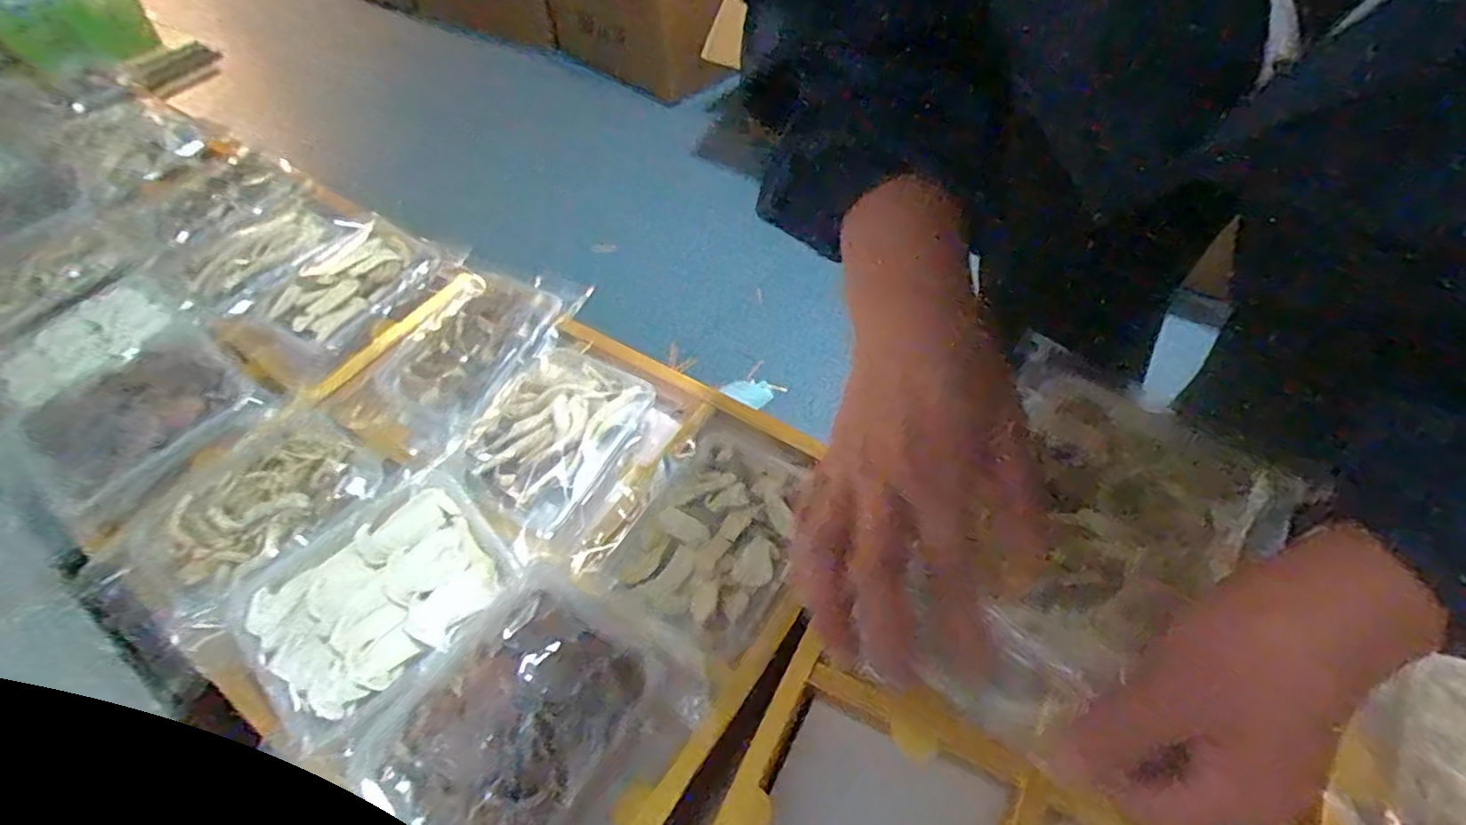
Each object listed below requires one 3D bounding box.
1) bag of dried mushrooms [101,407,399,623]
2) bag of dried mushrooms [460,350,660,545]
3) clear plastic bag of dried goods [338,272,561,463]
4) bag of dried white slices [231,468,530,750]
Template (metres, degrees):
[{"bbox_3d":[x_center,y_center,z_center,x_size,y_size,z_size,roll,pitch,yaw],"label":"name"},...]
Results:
[{"bbox_3d":[-0.377,0.073,0.541,0.177,0.034,0.172,25,59,21],"label":"bag of dried mushrooms"},{"bbox_3d":[-0.151,0.012,0.564,0.118,0.023,0.159,18,57,17],"label":"bag of dried mushrooms"},{"bbox_3d":[-0.255,-0.051,0.617,0.134,0.027,0.183,18,57,16],"label":"clear plastic bag of dried goods"},{"bbox_3d":[-0.244,0.125,0.474,0.167,0.033,0.130,-40,60,-22],"label":"bag of dried white slices"}]

